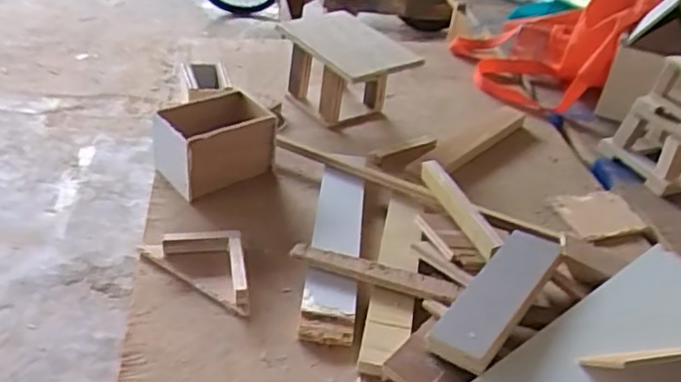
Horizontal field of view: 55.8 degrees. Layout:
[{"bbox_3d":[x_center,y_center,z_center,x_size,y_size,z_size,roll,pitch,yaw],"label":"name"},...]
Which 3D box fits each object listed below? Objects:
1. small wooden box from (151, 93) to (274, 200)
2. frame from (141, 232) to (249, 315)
[{"bbox_3d":[-0.141,-0.052,0.716,0.112,0.078,0.088,-25,44,-35],"label":"small wooden box"},{"bbox_3d":[-0.118,0.063,0.595,0.123,0.024,0.062,23,39,25],"label":"frame"}]

